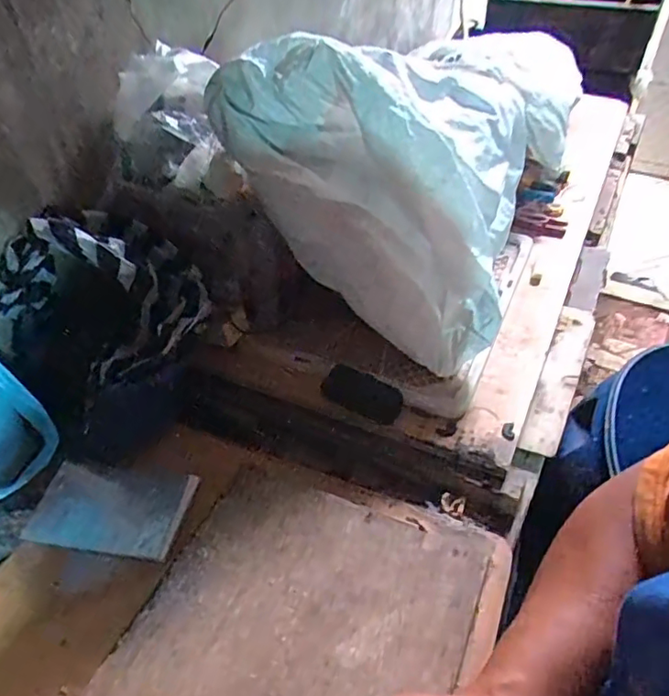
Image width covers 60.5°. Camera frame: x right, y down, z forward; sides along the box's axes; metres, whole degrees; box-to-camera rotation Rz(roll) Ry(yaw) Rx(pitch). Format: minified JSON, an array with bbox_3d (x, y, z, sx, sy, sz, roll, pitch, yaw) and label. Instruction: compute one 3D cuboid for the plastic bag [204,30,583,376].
[{"bbox_3d":[0.137,-0.312,0.872,0.376,0.365,0.557,14,47,15],"label":"plastic bag"}]

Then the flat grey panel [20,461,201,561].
[{"bbox_3d":[-0.273,0.196,0.708,0.191,0.023,0.115,3,40,11],"label":"flat grey panel"}]

